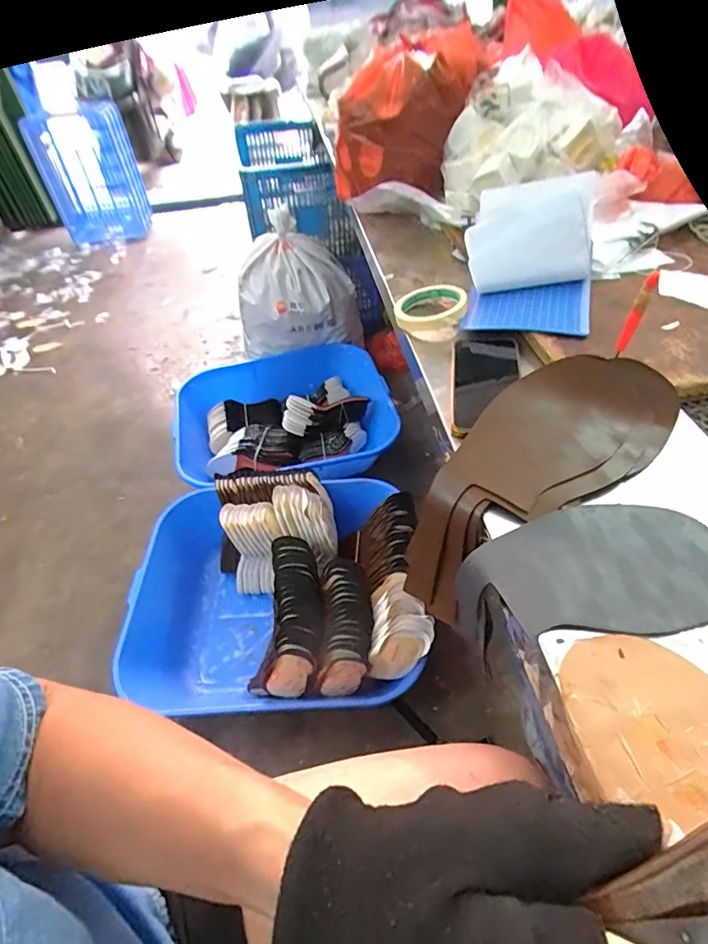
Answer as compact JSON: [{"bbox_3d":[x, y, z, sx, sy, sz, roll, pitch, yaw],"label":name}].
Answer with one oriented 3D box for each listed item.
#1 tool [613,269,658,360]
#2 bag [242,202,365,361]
[{"bbox_3d":[0.257,-0.141,0.442,0.012,0.081,0.011,21,53,23],"label":"tool"},{"bbox_3d":[-0.206,-0.611,1.545,0.371,0.347,0.328,-17,48,-10],"label":"bag"}]

